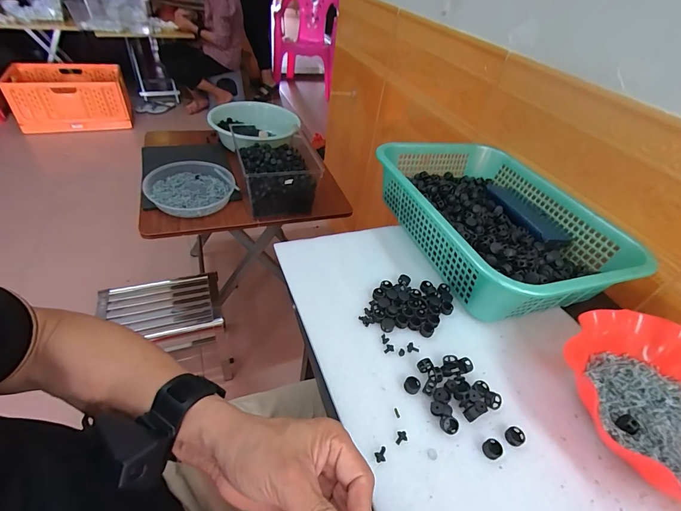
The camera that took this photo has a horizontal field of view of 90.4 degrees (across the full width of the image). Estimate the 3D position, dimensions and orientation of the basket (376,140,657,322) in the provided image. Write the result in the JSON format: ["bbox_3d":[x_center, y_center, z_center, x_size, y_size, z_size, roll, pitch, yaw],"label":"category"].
[{"bbox_3d":[0.252,-0.068,0.564,0.293,0.100,0.387,-10,46,-19],"label":"basket"}]

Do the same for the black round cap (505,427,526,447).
[{"bbox_3d":[0.181,0.188,0.351,0.017,0.008,0.017,5,43,-4],"label":"black round cap"}]

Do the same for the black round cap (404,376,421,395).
[{"bbox_3d":[0.080,0.144,0.377,0.017,0.007,0.019,27,46,19],"label":"black round cap"}]

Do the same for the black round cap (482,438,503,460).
[{"bbox_3d":[0.153,0.194,0.339,0.019,0.007,0.017,-15,48,-24],"label":"black round cap"}]

